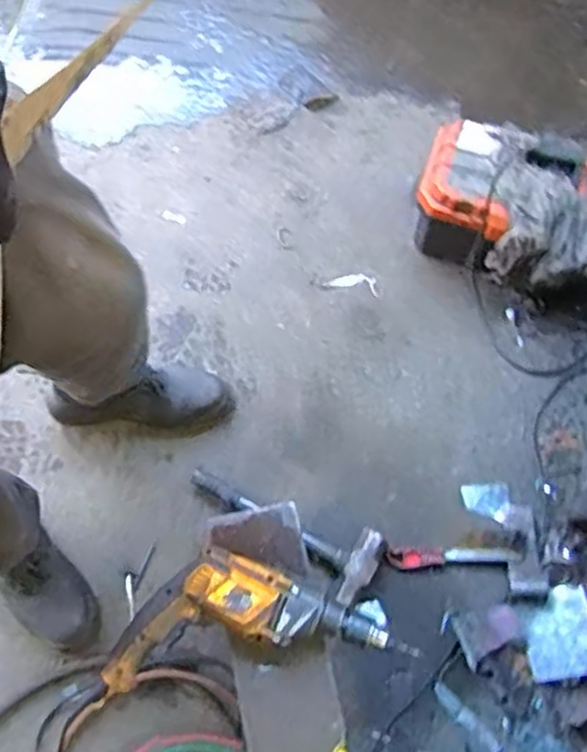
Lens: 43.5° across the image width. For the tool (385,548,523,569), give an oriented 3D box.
[{"bbox_3d":[0.267,0.304,1.233,0.219,0.034,0.031,0,71,-2],"label":"tool"}]

